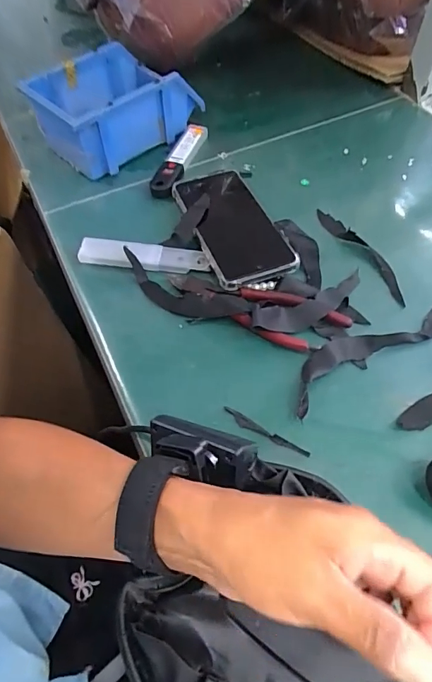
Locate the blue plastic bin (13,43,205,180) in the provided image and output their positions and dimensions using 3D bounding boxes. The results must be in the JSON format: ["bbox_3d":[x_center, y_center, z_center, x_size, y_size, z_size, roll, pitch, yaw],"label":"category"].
[{"bbox_3d":[-0.122,-0.287,0.527,0.178,0.068,0.122,-36,63,-20],"label":"blue plastic bin"}]

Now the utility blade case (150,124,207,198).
[{"bbox_3d":[-0.043,-0.216,0.514,0.027,0.011,0.124,15,59,11],"label":"utility blade case"}]

